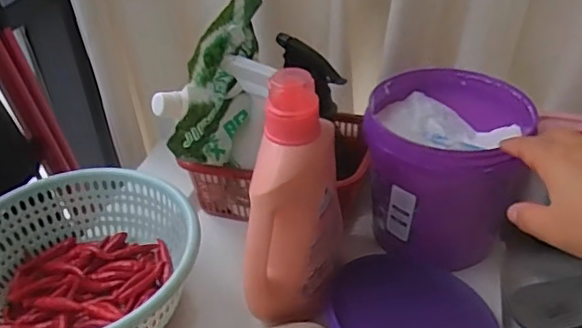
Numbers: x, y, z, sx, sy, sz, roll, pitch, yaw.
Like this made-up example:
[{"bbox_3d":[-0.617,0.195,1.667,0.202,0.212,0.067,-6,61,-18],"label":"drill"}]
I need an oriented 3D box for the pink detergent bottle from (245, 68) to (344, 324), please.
[{"bbox_3d":[0.007,0.038,0.492,0.084,0.207,0.107,2,37,5],"label":"pink detergent bottle"}]

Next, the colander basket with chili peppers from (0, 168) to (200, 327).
[{"bbox_3d":[-0.200,0.098,0.535,0.207,0.078,0.204,-1,37,1],"label":"colander basket with chili peppers"}]

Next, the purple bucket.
[{"bbox_3d":[0.161,0.003,0.607,0.154,0.152,0.169,11,39,17],"label":"purple bucket"}]

